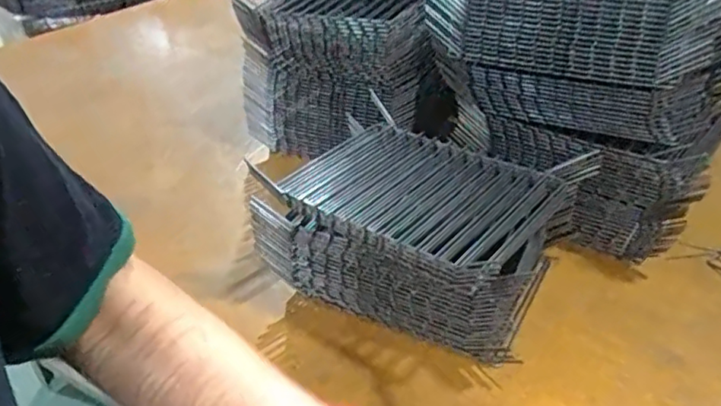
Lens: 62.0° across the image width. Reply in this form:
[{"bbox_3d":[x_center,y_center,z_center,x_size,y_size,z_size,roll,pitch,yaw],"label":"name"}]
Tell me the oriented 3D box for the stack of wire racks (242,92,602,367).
[{"bbox_3d":[0.059,0.028,0.663,0.294,0.145,0.217,18,39,29],"label":"stack of wire racks"}]

